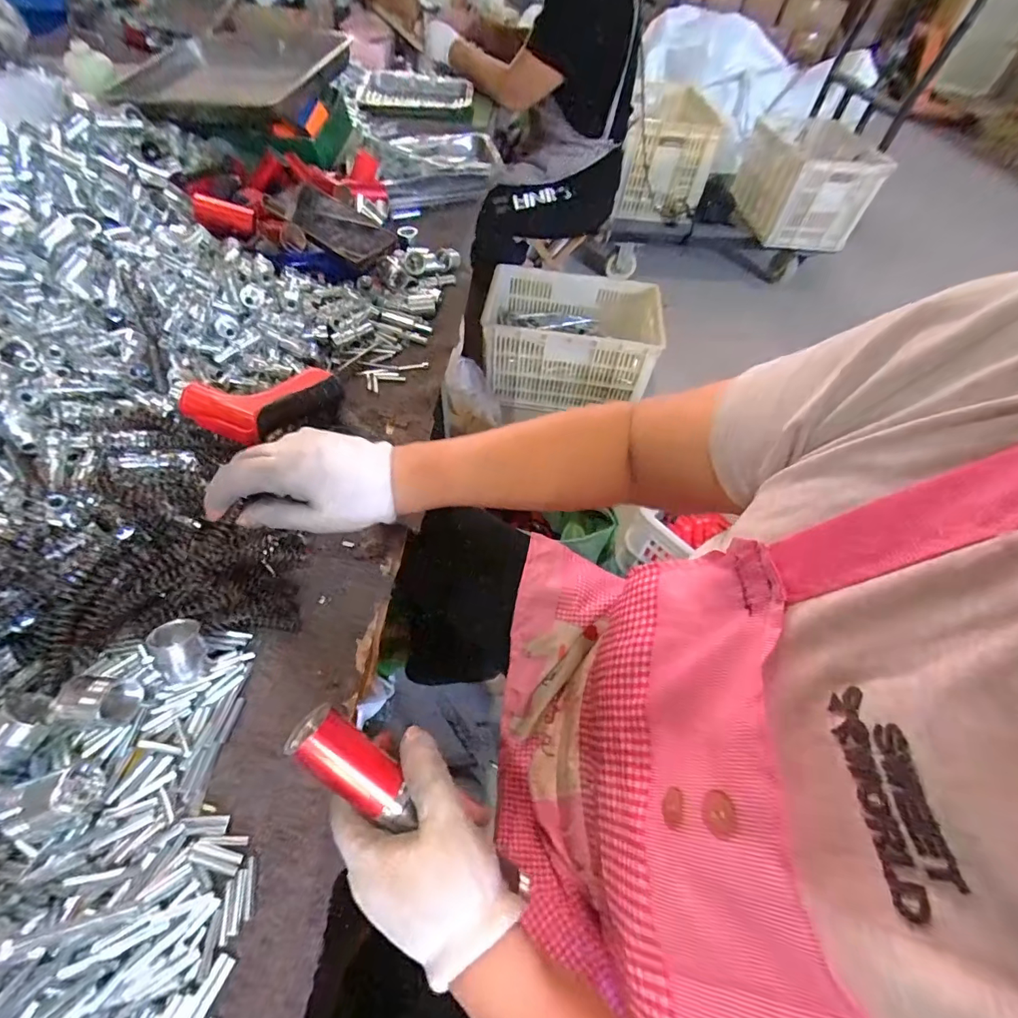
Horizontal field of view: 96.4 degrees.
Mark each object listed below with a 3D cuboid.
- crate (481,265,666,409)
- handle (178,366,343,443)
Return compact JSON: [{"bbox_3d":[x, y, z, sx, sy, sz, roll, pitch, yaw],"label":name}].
[{"bbox_3d":[0.167,-0.494,1.318,0.509,0.230,0.361,11,54,3],"label":"crate"},{"bbox_3d":[-0.226,-0.103,0.430,0.082,0.045,0.123,32,58,17],"label":"handle"}]

